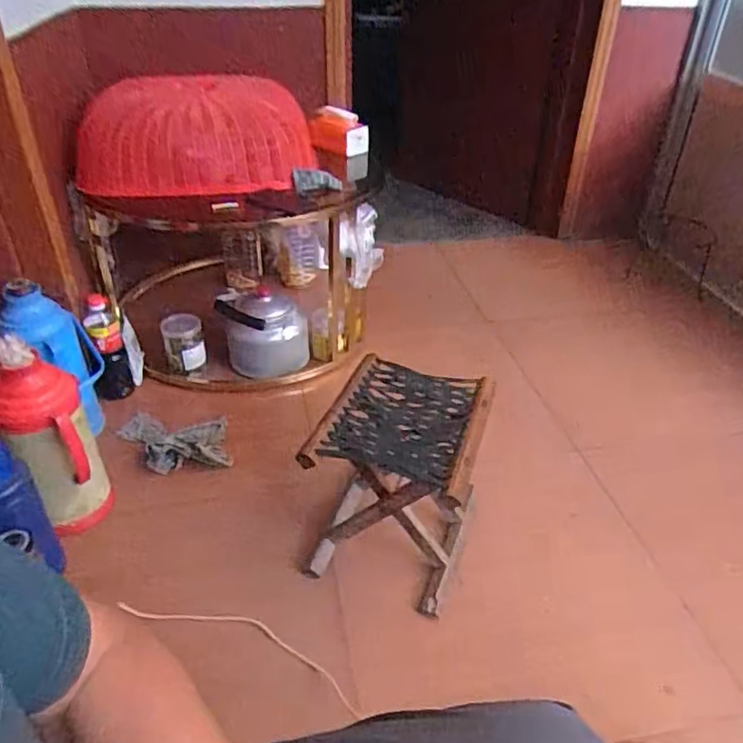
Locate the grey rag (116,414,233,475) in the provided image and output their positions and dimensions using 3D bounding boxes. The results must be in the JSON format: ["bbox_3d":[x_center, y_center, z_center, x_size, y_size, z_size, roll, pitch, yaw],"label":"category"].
[{"bbox_3d":[-0.447,0.150,1.396,0.240,0.073,0.217,-8,36,-12],"label":"grey rag"}]

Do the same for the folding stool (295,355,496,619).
[{"bbox_3d":[0.049,0.201,1.133,0.257,0.312,0.291,12,36,15],"label":"folding stool"}]

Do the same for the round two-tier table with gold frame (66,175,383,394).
[{"bbox_3d":[-0.338,-0.300,1.694,0.630,0.491,0.683,1,35,-1],"label":"round two-tier table with gold frame"}]

